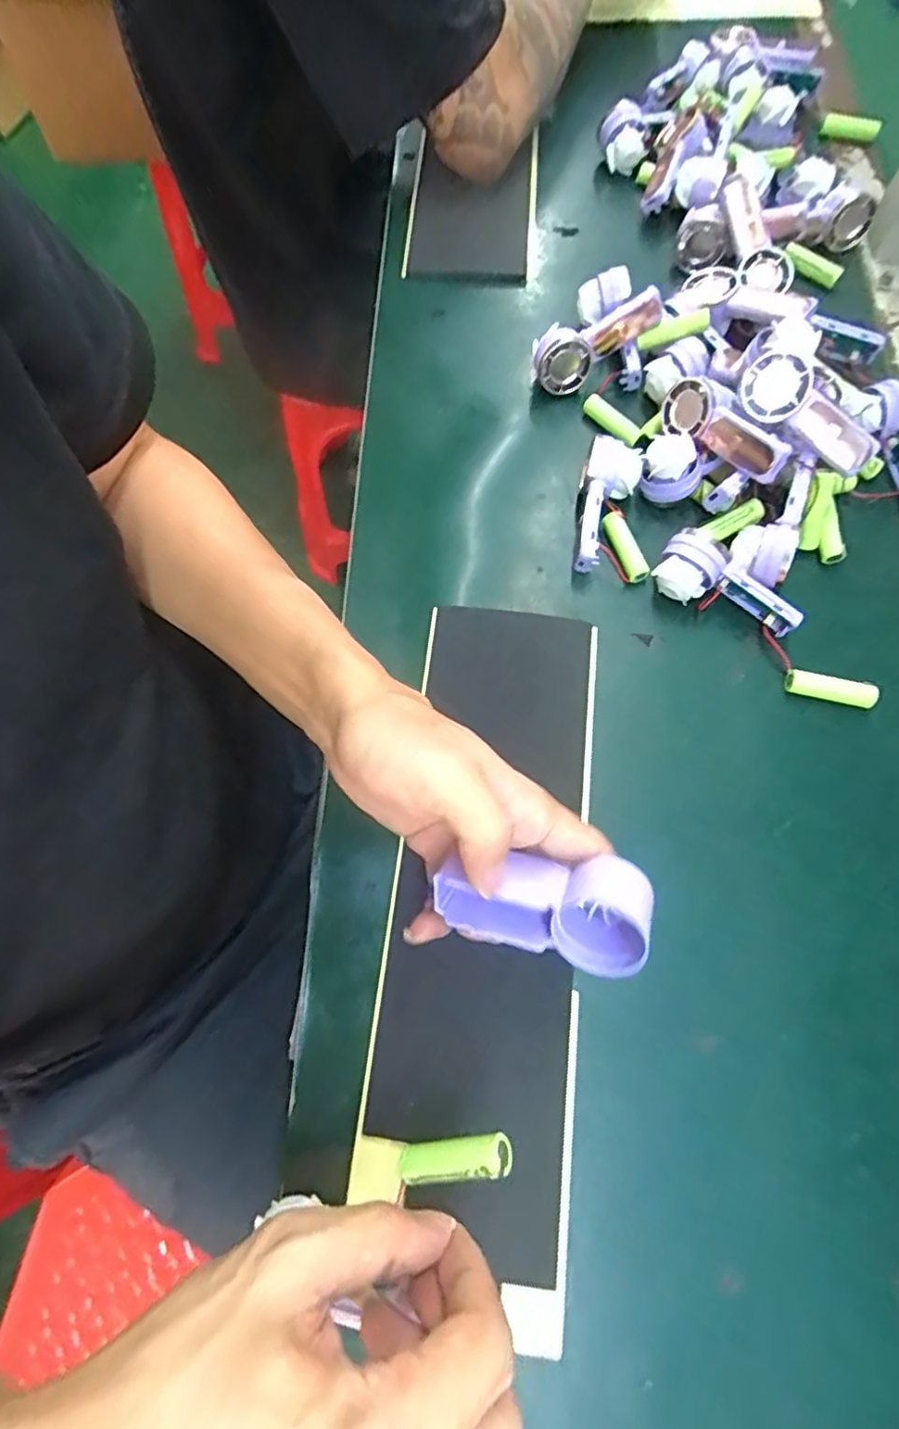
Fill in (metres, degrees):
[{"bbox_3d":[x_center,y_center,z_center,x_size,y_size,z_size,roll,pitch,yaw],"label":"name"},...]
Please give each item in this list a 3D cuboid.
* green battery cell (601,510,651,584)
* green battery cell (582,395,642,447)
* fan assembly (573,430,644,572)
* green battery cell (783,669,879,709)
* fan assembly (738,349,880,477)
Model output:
[{"bbox_3d":[0.121,-0.114,0.427,0.016,0.017,0.051,-17,71,-4],"label":"green battery cell"},{"bbox_3d":[0.124,-0.223,0.468,0.016,0.016,0.052,-35,73,-10],"label":"green battery cell"},{"bbox_3d":[0.107,-0.143,0.426,0.036,0.039,0.088,12,71,6],"label":"fan assembly"},{"bbox_3d":[0.239,-0.016,0.385,0.054,0.011,0.014,11,71,6],"label":"green battery cell"},{"bbox_3d":[0.232,-0.195,0.397,0.094,0.037,0.034,38,36,-2],"label":"fan assembly"}]

